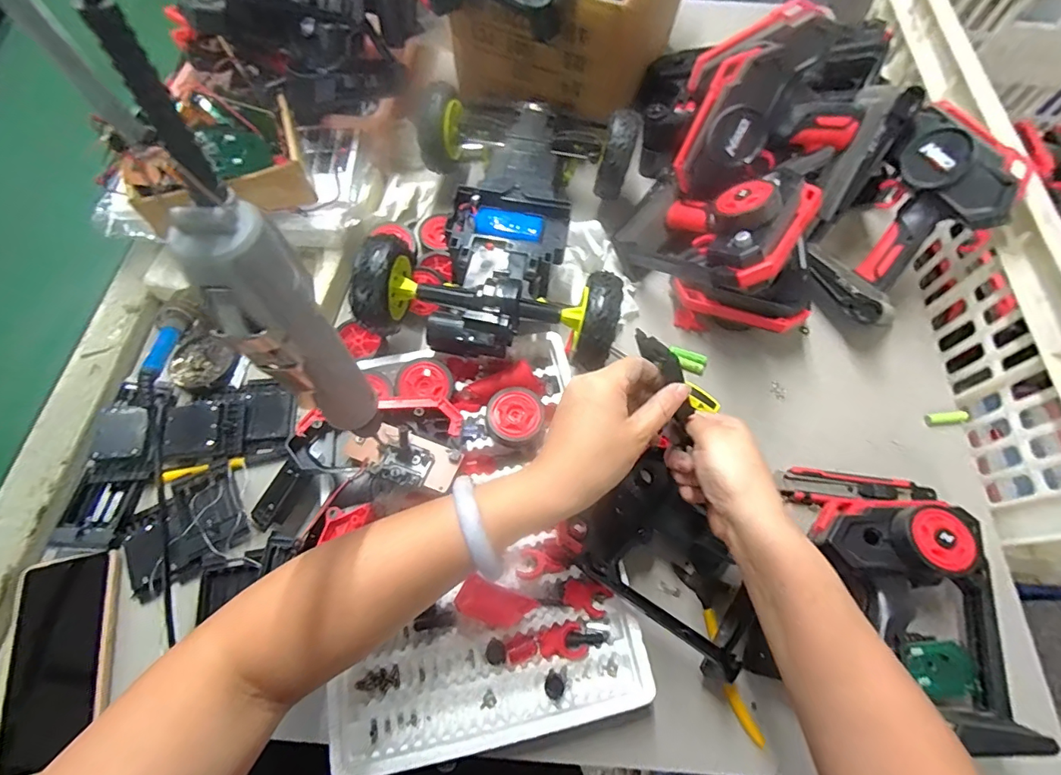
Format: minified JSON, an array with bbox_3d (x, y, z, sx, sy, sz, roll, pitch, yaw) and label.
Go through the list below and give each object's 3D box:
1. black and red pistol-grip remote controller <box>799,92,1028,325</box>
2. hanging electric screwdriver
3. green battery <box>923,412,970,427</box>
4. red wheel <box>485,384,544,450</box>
[{"bbox_3d":[0.389,-0.186,0.510,0.086,0.184,0.154,-14,61,-39],"label":"black and red pistol-grip remote controller"},{"bbox_3d":[-0.108,-0.018,0.230,0.041,0.175,0.038,-36,72,-16],"label":"hanging electric screwdriver"},{"bbox_3d":[0.452,0.033,0.516,0.042,0.011,0.013,-4,66,-4],"label":"green battery"},{"bbox_3d":[-0.015,0.028,0.467,0.056,0.019,0.054,1,66,-2],"label":"red wheel"}]

